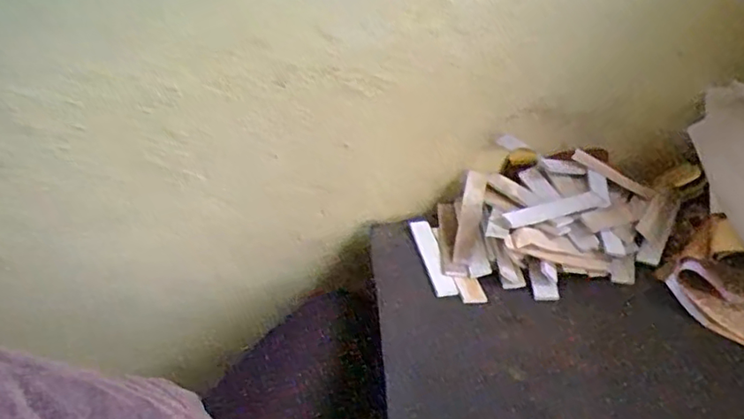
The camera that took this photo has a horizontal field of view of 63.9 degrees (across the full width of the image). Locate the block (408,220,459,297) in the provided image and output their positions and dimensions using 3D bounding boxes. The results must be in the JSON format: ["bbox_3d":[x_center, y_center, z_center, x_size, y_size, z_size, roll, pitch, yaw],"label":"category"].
[{"bbox_3d":[0.059,0.044,0.586,0.021,0.006,0.108,-12,40,-4],"label":"block"}]

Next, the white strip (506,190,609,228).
[{"bbox_3d":[0.175,-0.001,0.568,0.102,0.005,0.020,-13,60,-12],"label":"white strip"}]

